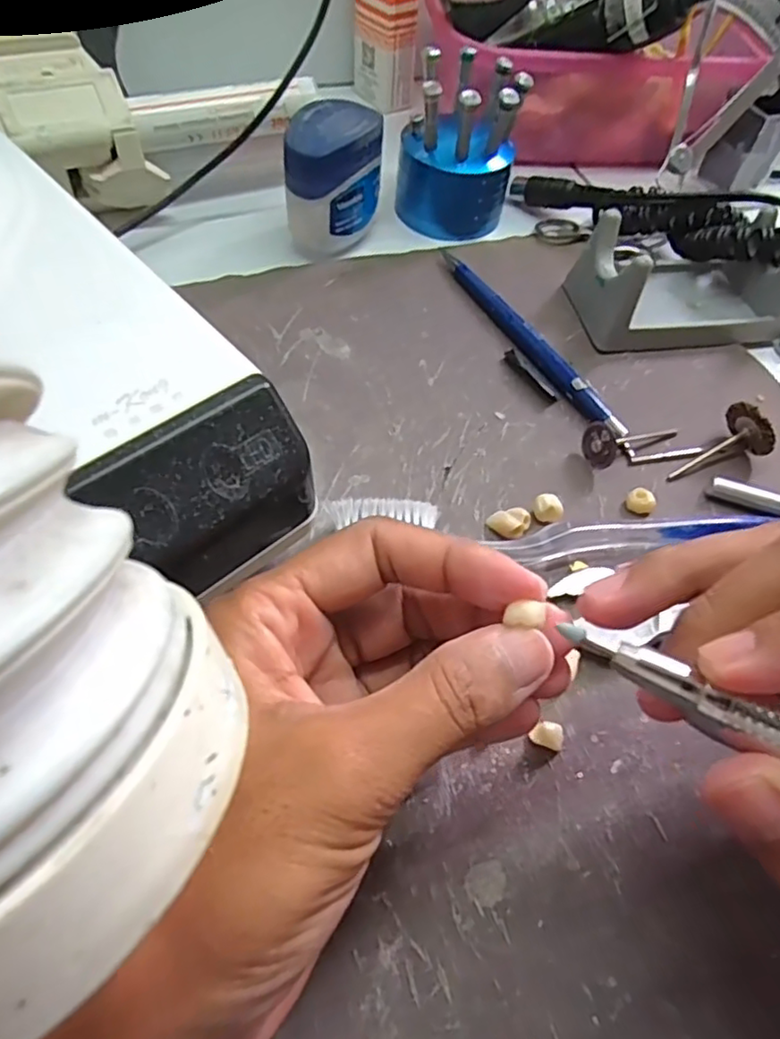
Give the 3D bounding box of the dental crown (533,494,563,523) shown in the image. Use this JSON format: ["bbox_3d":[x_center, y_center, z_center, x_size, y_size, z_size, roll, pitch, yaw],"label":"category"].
[{"bbox_3d":[0.059,-0.004,0.236,0.011,0.008,0.008,23,58,9],"label":"dental crown"}]

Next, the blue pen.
[{"bbox_3d":[0.057,-0.082,0.287,0.018,0.009,0.129,-25,62,-19],"label":"blue pen"}]

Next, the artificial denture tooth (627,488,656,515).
[{"bbox_3d":[0.097,-0.007,0.242,0.010,0.008,0.007,37,61,17],"label":"artificial denture tooth"}]

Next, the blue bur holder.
[{"bbox_3d":[0.037,-0.189,0.319,0.057,0.066,0.051,-31,65,-23],"label":"blue bur holder"}]

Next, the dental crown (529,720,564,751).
[{"bbox_3d":[0.048,0.065,0.191,0.010,0.007,0.007,14,57,5],"label":"dental crown"}]

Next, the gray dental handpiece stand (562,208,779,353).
[{"bbox_3d":[0.140,-0.114,0.297,0.098,0.036,0.056,-5,58,-9],"label":"gray dental handpiece stand"}]

